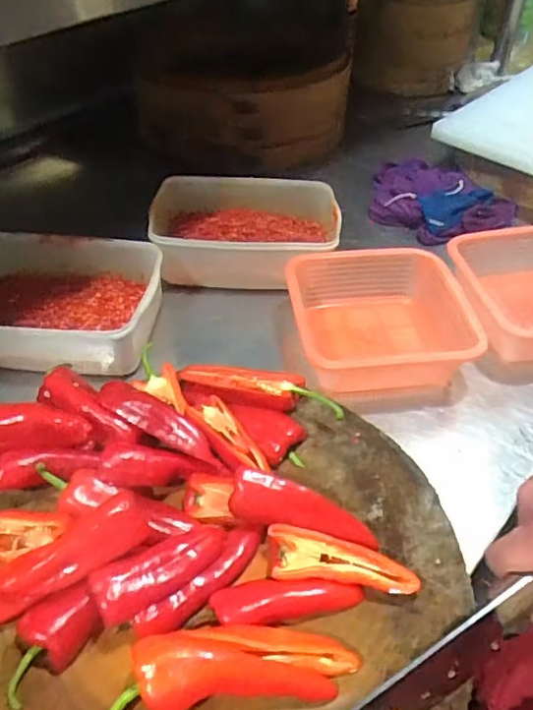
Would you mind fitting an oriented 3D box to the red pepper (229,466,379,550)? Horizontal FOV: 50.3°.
[{"bbox_3d":[0.032,0.126,0.476,0.122,0.034,0.037,9,47,9],"label":"red pepper"}]

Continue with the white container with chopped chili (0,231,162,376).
[{"bbox_3d":[-0.284,-0.070,0.718,0.269,0.074,0.180,3,47,3],"label":"white container with chopped chili"}]

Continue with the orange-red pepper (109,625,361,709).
[{"bbox_3d":[-0.023,0.216,0.395,0.175,0.049,0.054,-6,47,-5],"label":"orange-red pepper"}]

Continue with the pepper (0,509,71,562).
[{"bbox_3d":[-0.216,0.146,0.460,0.115,0.037,0.027,-12,46,8],"label":"pepper"}]

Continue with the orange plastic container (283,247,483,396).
[{"bbox_3d":[0.146,-0.044,0.710,0.214,0.074,0.201,-5,47,-4],"label":"orange plastic container"}]

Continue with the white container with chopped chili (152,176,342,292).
[{"bbox_3d":[-0.031,-0.176,0.836,0.263,0.086,0.175,3,47,3],"label":"white container with chopped chili"}]

